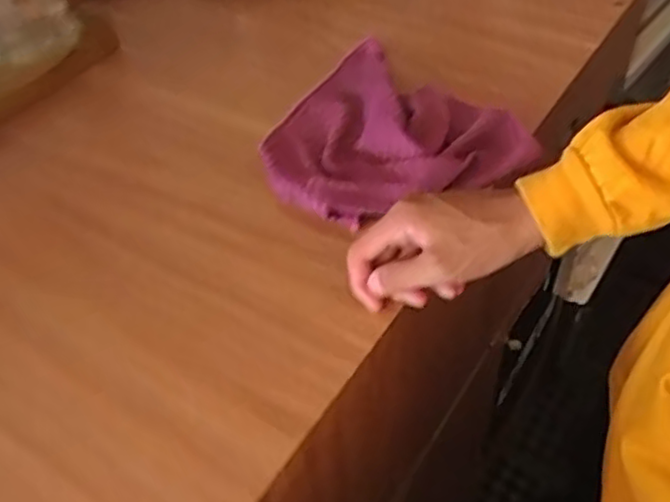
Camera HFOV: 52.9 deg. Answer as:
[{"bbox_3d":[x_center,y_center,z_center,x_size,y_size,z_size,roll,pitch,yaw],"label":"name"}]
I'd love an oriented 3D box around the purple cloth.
[{"bbox_3d":[0.032,-0.106,0.602,0.211,0.029,0.226,-36,56,-25],"label":"purple cloth"}]

